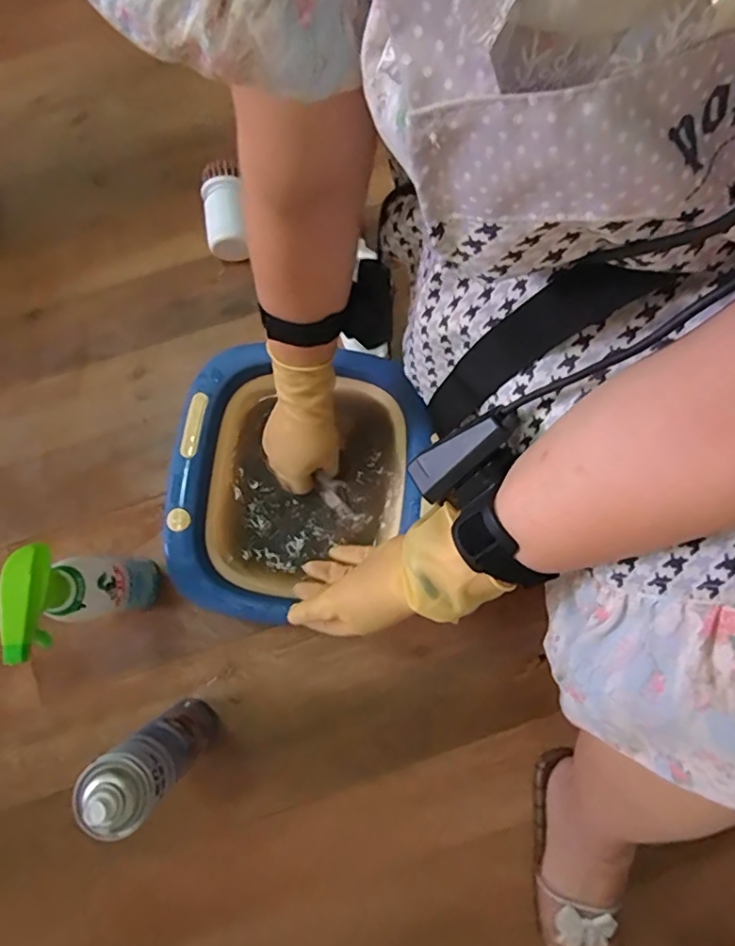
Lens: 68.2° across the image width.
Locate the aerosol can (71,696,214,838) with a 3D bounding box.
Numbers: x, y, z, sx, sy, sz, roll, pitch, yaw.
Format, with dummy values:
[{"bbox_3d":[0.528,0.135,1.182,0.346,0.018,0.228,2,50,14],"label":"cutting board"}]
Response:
[{"bbox_3d":[-0.201,0.273,0.525,0.061,0.215,0.063,0,82,-1],"label":"aerosol can"}]

